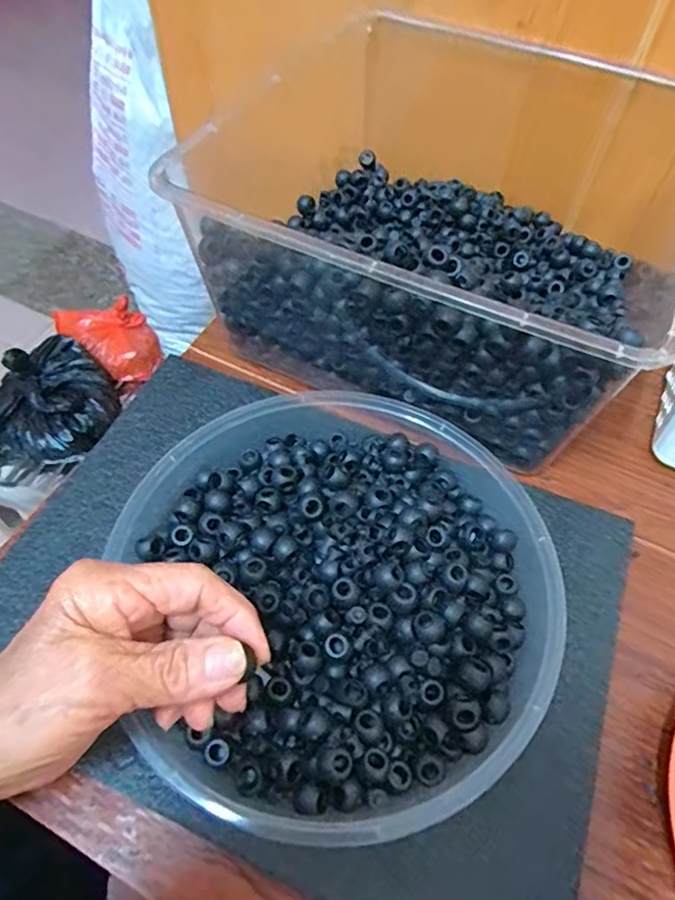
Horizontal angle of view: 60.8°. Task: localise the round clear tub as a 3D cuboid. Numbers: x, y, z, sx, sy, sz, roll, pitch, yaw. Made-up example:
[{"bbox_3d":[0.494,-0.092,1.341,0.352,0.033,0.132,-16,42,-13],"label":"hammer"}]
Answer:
[{"bbox_3d":[-0.002,0.069,0.316,0.228,0.048,0.236,1,58,-1],"label":"round clear tub"}]

